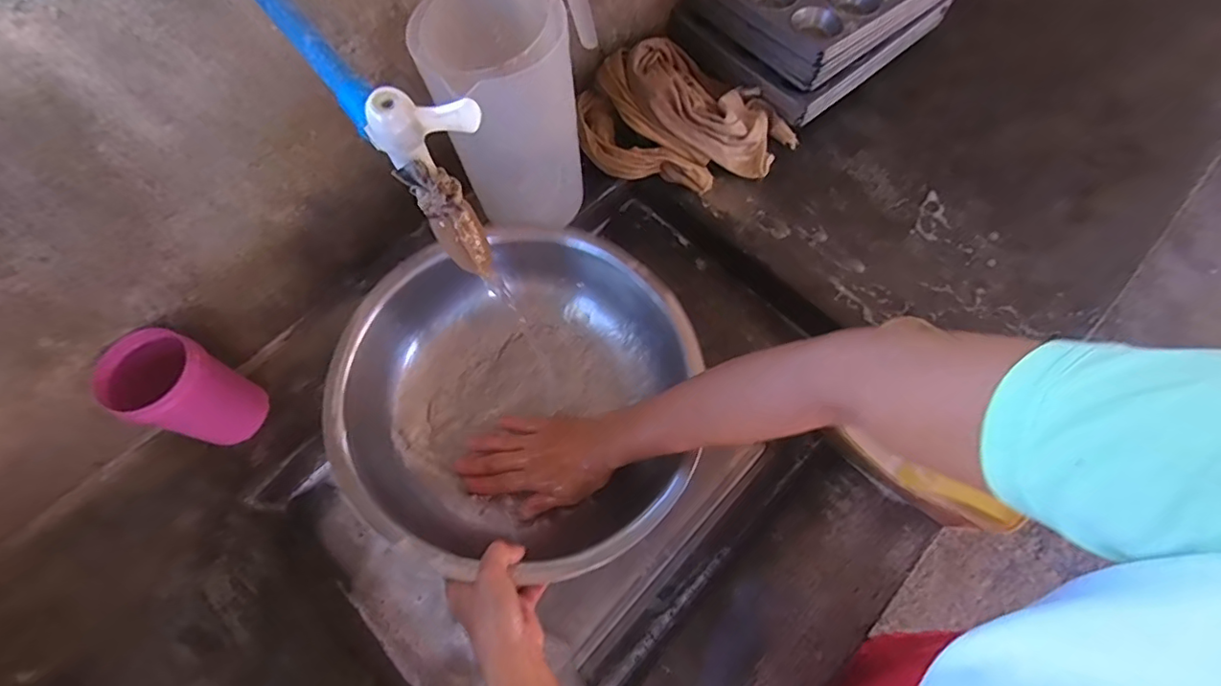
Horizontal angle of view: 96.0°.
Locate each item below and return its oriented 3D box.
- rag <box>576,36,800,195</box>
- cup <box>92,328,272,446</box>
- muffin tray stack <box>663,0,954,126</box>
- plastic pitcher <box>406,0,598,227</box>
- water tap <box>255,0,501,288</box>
[{"bbox_3d":[0.102,-0.317,0.745,0.291,0.090,0.213,-12,67,-4],"label":"rag"},{"bbox_3d":[-0.418,0.053,0.567,0.086,0.149,0.085,-1,67,1],"label":"cup"},{"bbox_3d":[0.296,-0.497,0.802,0.342,0.115,0.267,-39,71,-14],"label":"muffin tray stack"},{"bbox_3d":[-0.099,-0.266,0.619,0.166,0.230,0.146,-6,67,-1],"label":"plastic pitcher"},{"bbox_3d":[-0.169,-0.174,0.382,0.051,0.107,0.282,-39,71,-14],"label":"water tap"}]

